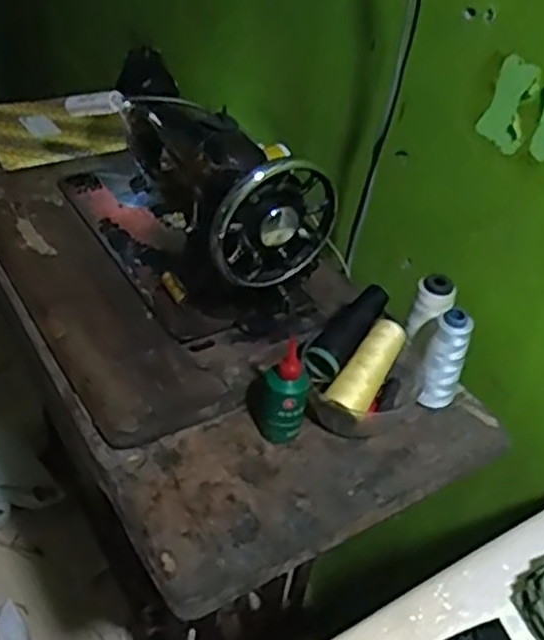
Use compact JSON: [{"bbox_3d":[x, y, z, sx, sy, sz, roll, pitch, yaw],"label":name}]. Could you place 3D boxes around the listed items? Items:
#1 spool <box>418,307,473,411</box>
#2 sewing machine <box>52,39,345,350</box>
[{"bbox_3d":[0.177,0.045,0.747,0.037,0.117,0.036,4,41,-4],"label":"spool"},{"bbox_3d":[-0.115,-0.158,0.836,0.160,0.205,0.382,-21,48,-29],"label":"sewing machine"}]

